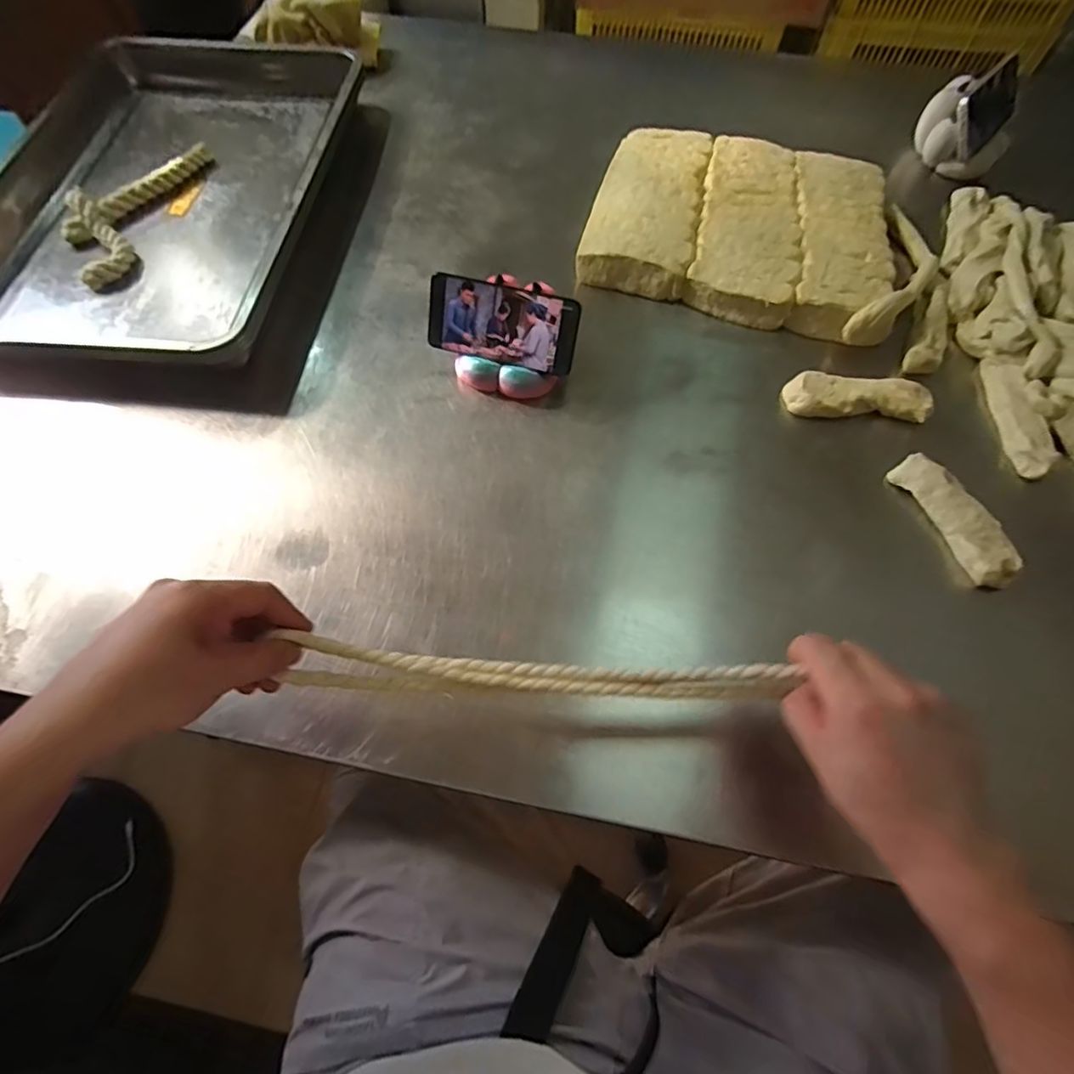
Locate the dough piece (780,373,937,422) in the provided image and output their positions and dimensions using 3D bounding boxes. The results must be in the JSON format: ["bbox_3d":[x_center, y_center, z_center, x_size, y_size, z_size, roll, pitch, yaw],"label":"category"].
[{"bbox_3d":[0.333,-0.143,0.593,0.142,0.035,0.046,7,62,3],"label":"dough piece"}]

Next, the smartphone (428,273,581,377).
[{"bbox_3d":[-0.037,-0.219,0.585,0.159,0.073,0.006,17,30,12],"label":"smartphone"}]

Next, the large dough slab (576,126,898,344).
[{"bbox_3d":[0.248,-0.388,0.699,0.344,0.052,0.266,18,63,9],"label":"large dough slab"}]

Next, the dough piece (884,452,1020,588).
[{"bbox_3d":[0.386,-0.018,0.524,0.044,0.021,0.136,-23,65,-12],"label":"dough piece"}]

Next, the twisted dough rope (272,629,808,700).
[{"bbox_3d":[0.004,0.094,0.393,0.342,0.029,0.025,3,62,-1],"label":"twisted dough rope"}]

